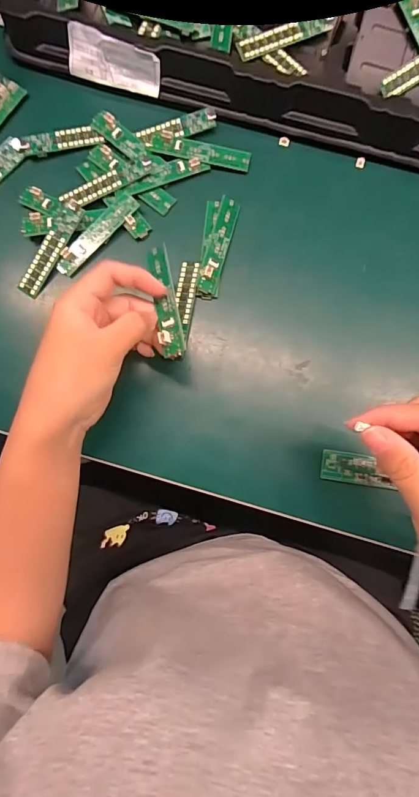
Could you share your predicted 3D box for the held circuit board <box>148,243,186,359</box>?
[{"bbox_3d":[-0.031,-0.070,0.279,0.016,0.008,0.086,-11,76,0],"label":"held circuit board"}]

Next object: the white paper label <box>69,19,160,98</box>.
[{"bbox_3d":[-0.079,-0.278,0.329,0.078,0.034,0.006,20,58,1],"label":"white paper label"}]

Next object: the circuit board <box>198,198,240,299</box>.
[{"bbox_3d":[0.009,-0.126,0.327,0.018,0.010,0.084,21,79,-27],"label":"circuit board"}]

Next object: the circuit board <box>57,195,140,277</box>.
[{"bbox_3d":[-0.093,-0.137,0.329,0.018,0.004,0.084,43,87,4],"label":"circuit board"}]

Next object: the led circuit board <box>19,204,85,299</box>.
[{"bbox_3d":[-0.132,-0.122,0.328,0.018,0.005,0.080,30,97,-9],"label":"led circuit board"}]

